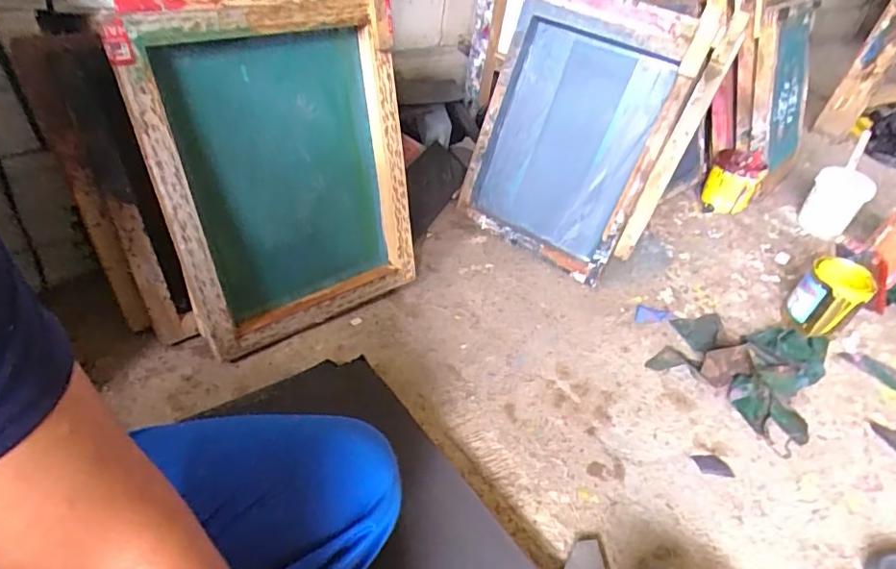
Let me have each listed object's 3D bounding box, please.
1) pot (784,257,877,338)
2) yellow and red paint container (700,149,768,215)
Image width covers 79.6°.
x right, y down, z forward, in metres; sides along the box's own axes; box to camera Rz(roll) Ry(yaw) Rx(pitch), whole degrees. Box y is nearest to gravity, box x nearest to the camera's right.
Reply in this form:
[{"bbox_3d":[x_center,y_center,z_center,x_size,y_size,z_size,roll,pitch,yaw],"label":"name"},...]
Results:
[{"bbox_3d":[0.725,0.033,1.037,0.102,0.128,0.111,-29,52,-34],"label":"pot"},{"bbox_3d":[0.744,-0.267,1.407,0.119,0.130,0.124,15,41,9],"label":"yellow and red paint container"}]

